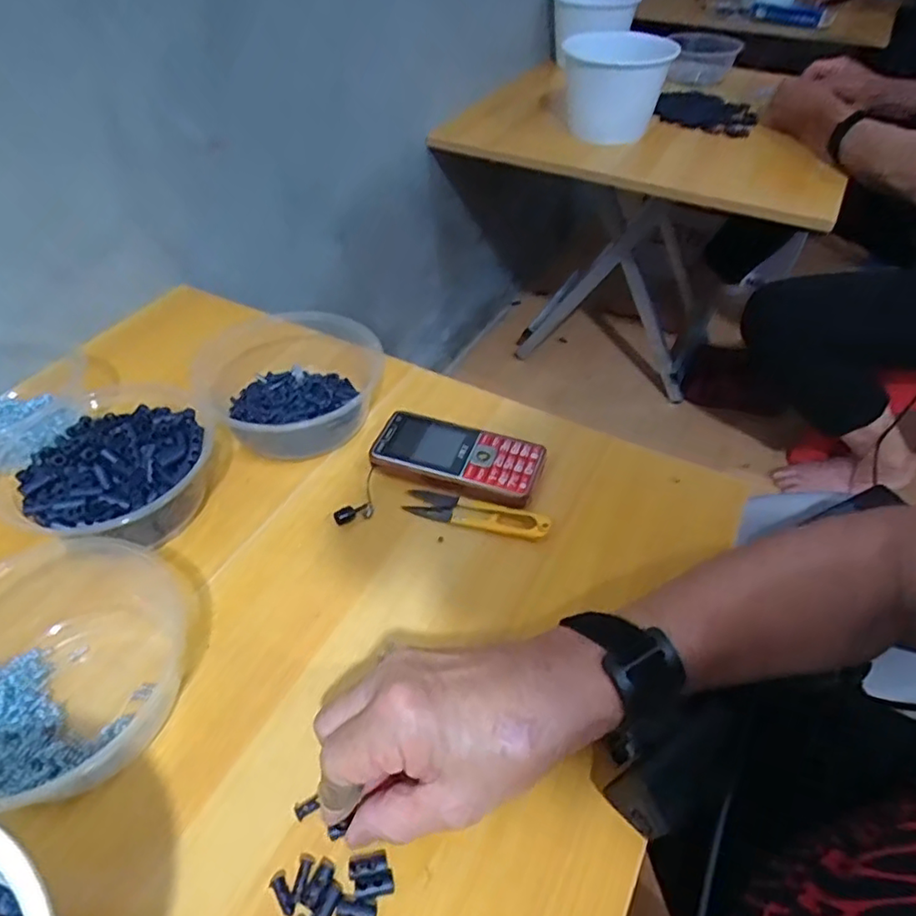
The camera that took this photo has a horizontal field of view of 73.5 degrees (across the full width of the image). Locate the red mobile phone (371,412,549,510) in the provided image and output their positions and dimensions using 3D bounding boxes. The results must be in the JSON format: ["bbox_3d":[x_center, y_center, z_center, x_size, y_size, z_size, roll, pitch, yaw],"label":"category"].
[{"bbox_3d":[0.000,-0.001,0.471,0.123,0.019,0.059,18,50,16],"label":"red mobile phone"}]

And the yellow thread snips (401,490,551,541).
[{"bbox_3d":[0.013,0.039,0.444,0.105,0.012,0.023,11,49,10],"label":"yellow thread snips"}]

